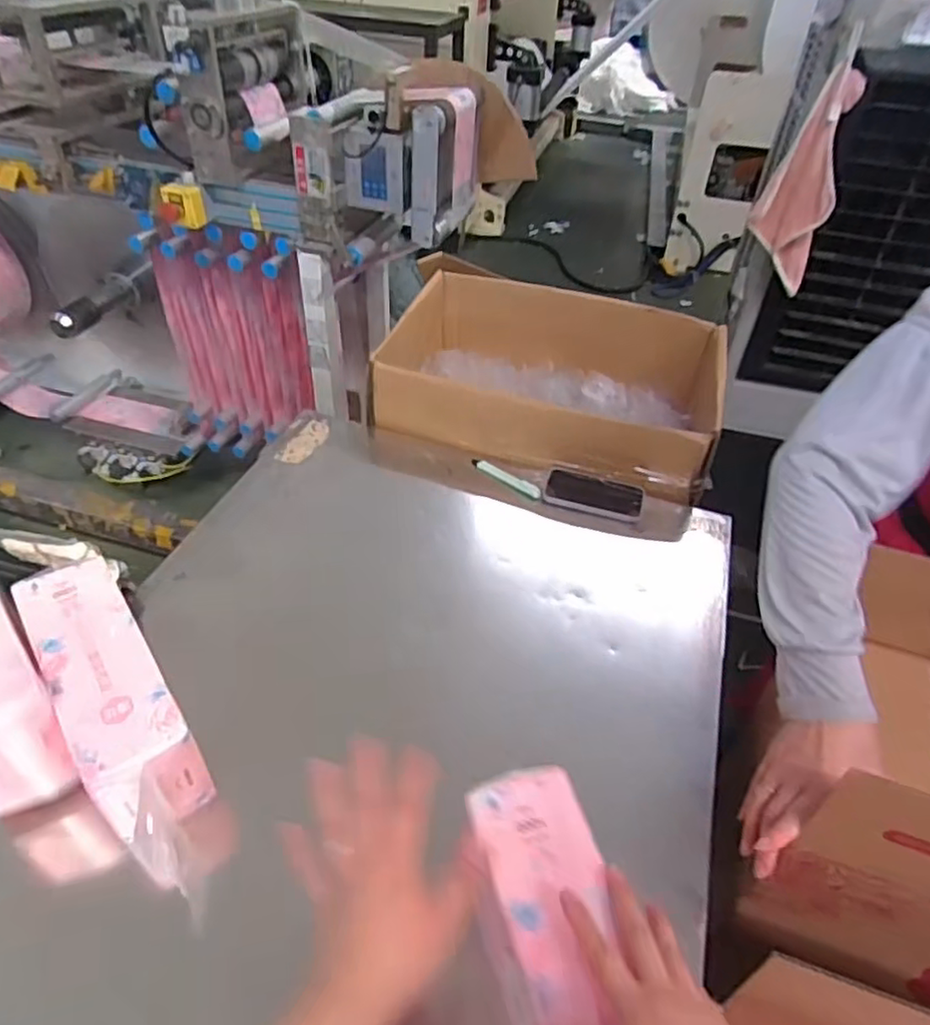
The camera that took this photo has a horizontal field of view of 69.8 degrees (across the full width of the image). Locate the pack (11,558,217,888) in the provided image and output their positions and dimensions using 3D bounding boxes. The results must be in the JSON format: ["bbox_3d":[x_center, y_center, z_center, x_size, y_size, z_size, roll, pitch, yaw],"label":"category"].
[{"bbox_3d":[-0.338,0.184,0.650,0.084,0.117,0.292,-26,50,-28],"label":"pack"}]

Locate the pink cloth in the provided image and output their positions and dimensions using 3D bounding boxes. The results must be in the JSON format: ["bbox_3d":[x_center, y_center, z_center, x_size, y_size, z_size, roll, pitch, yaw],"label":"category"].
[{"bbox_3d":[0.655,-0.631,1.301,0.134,0.367,0.091,13,43,10],"label":"pink cloth"}]

